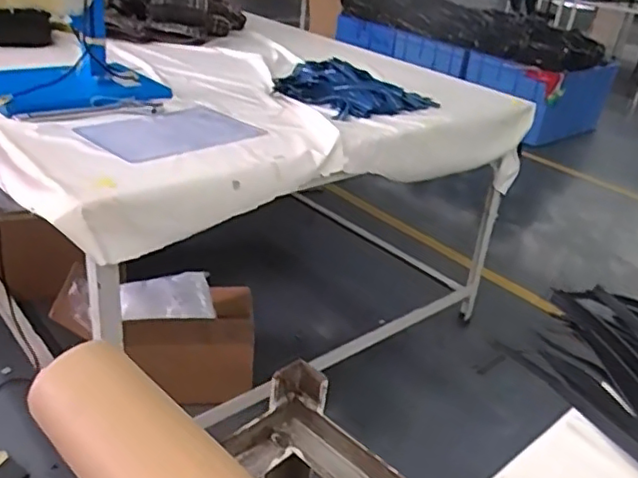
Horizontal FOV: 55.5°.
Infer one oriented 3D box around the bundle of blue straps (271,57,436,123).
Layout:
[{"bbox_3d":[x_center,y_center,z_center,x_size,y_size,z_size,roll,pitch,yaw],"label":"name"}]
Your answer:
[{"bbox_3d":[0.082,-0.395,1.549,0.351,0.055,0.338,-22,39,-41],"label":"bundle of blue straps"}]

